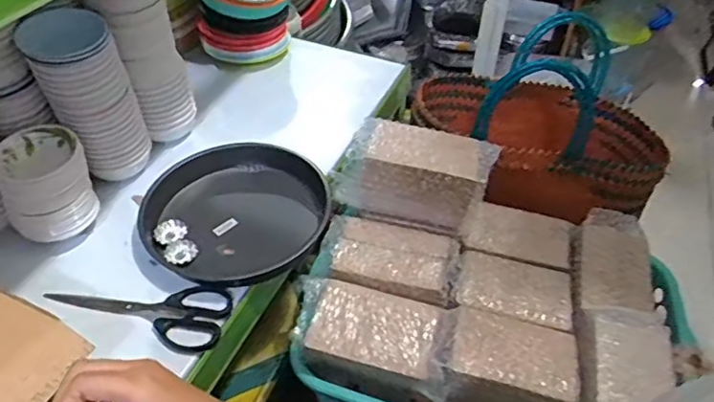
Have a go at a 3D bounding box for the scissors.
[{"bbox_3d":[-0.224,0.103,0.589,0.183,0.017,0.075,14,45,11],"label":"scissors"}]

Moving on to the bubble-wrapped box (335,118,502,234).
[{"bbox_3d":[0.074,-0.027,0.702,0.171,0.103,0.081,13,45,10],"label":"bubble-wrapped box"}]

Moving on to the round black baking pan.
[{"bbox_3d":[-0.148,0.010,0.660,0.193,0.047,0.189,1,44,-1],"label":"round black baking pan"}]

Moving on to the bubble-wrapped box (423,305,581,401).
[{"bbox_3d":[0.162,0.195,0.632,0.147,0.091,0.100,9,45,7],"label":"bubble-wrapped box"}]

